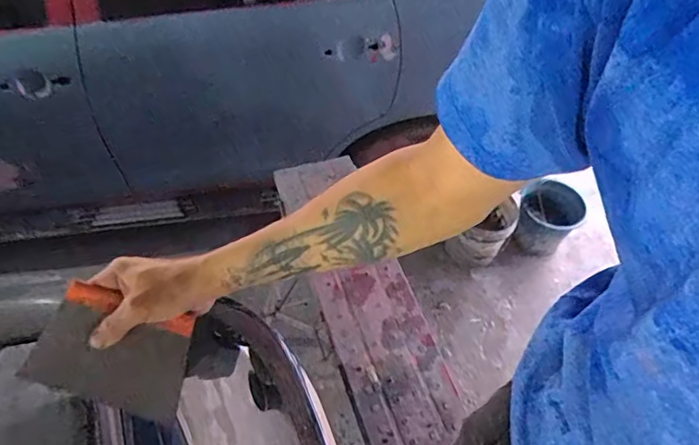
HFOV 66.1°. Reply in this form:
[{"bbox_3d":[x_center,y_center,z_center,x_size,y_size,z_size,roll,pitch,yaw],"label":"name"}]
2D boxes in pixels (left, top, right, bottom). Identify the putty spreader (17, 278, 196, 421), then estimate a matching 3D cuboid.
[{"bbox_3d":[-0.216,0.120,0.497,0.132,0.017,0.094,23,82,-14],"label":"putty spreader"}]

